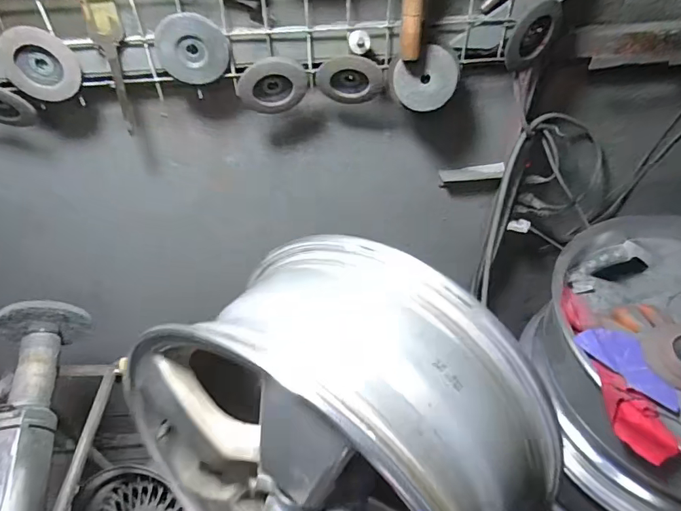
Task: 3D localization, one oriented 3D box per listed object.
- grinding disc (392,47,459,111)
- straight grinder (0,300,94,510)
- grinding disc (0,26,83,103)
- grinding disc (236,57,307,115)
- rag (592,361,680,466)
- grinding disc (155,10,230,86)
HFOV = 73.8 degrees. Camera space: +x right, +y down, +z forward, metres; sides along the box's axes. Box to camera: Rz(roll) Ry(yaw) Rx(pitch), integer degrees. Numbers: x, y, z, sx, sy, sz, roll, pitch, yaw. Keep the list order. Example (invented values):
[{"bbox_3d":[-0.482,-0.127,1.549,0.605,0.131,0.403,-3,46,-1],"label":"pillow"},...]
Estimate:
[{"bbox_3d":[0.125,-0.252,0.654,0.090,0.081,0.011,-24,23,14],"label":"grinding disc"},{"bbox_3d":[-0.481,0.304,0.650,0.116,0.100,0.549,-8,45,-9],"label":"straight grinder"},{"bbox_3d":[-0.401,-0.254,0.609,0.093,0.090,0.015,-5,45,-6],"label":"grinding disc"},{"bbox_3d":[-0.095,-0.242,0.647,0.096,0.078,0.022,-8,45,-9],"label":"grinding disc"},{"bbox_3d":[0.395,0.211,0.621,0.056,0.047,0.134,-8,45,-9],"label":"rag"},{"bbox_3d":[-0.200,-0.278,0.612,0.093,0.087,0.011,-2,45,-3],"label":"grinding disc"}]

